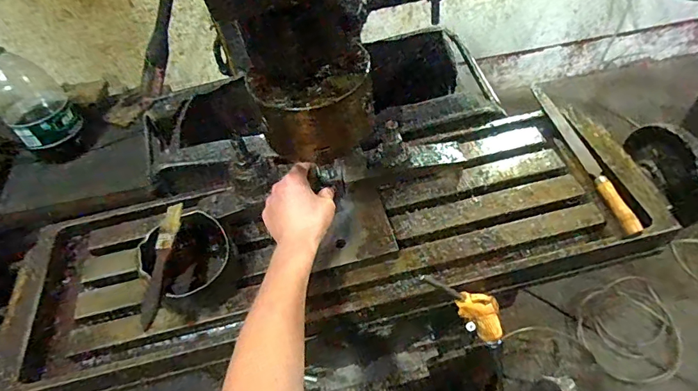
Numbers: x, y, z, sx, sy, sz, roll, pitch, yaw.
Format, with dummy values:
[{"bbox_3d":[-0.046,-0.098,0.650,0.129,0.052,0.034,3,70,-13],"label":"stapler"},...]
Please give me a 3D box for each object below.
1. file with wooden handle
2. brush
[{"bbox_3d":[0.314,-0.064,0.587,0.022,0.018,0.281,-8,50,0],"label":"file with wooden handle"},{"bbox_3d":[-0.209,0.072,0.481,0.021,0.014,0.152,-5,50,2],"label":"brush"}]

